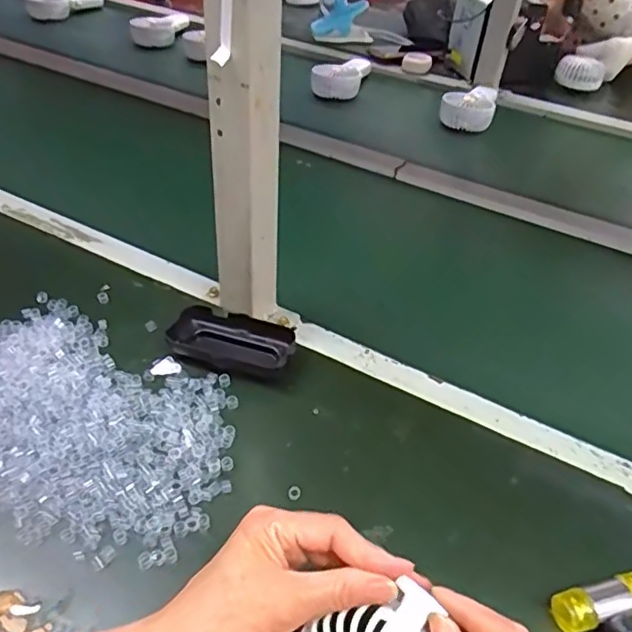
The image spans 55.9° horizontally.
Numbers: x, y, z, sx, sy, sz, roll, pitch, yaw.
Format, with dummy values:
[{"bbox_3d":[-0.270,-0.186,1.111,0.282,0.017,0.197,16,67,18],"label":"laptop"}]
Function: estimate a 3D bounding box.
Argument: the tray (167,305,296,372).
[{"bbox_3d":[-0.073,0.023,0.535,0.107,0.025,0.050,11,42,8],"label":"tray"}]

